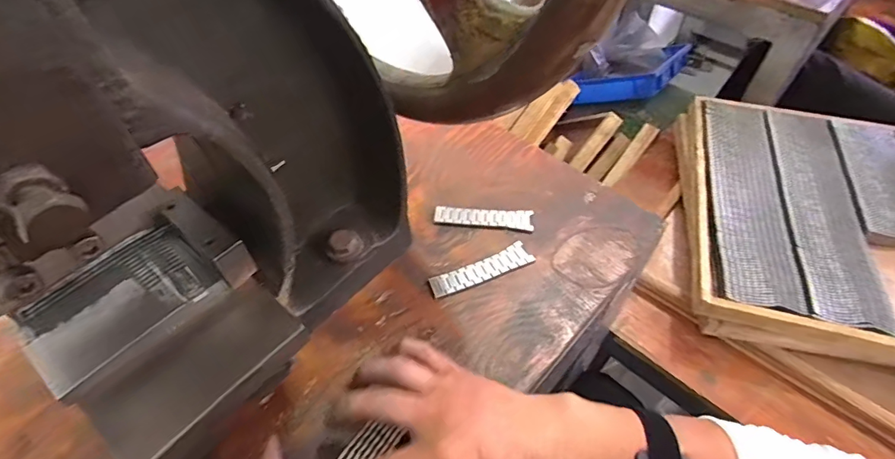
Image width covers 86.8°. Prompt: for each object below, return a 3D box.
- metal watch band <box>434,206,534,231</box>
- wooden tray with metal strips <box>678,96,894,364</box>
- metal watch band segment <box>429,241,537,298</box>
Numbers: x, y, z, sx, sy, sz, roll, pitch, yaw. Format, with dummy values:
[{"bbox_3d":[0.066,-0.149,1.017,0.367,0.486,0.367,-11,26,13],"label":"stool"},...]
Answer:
[{"bbox_3d":[0.034,-0.011,0.441,0.089,0.005,0.021,4,51,5],"label":"metal watch band"},{"bbox_3d":[0.532,-0.013,0.621,0.400,0.045,0.385,12,52,11],"label":"wooden tray with metal strips"},{"bbox_3d":[0.030,0.035,0.407,0.090,0.004,0.023,-21,54,-16],"label":"metal watch band segment"}]

